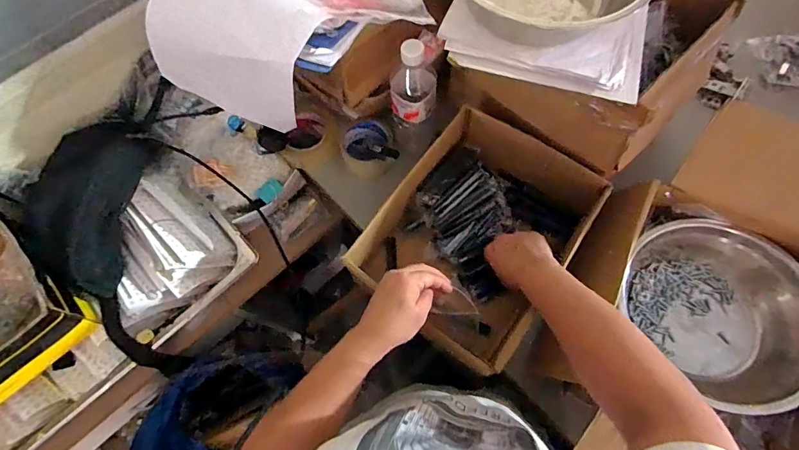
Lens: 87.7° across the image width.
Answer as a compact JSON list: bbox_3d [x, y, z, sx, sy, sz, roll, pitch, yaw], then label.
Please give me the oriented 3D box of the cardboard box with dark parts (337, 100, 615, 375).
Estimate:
[{"bbox_3d":[0.118,0.008,0.637,0.240,0.129,0.291,35,75,14],"label":"cardboard box with dark parts"}]

